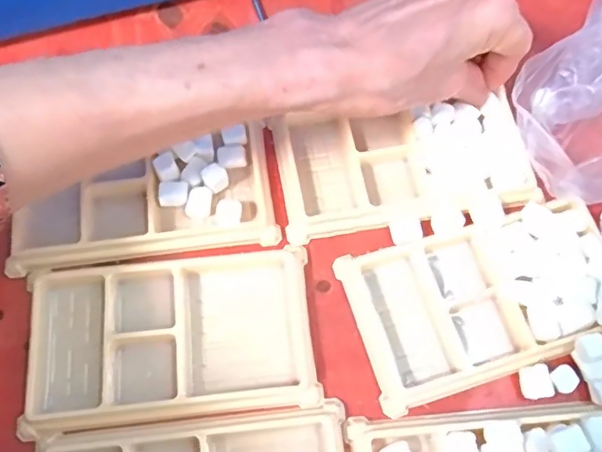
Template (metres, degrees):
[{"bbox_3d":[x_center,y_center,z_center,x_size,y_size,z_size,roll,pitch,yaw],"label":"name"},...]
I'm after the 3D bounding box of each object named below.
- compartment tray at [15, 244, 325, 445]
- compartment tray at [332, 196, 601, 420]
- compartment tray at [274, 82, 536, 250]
[{"bbox_3d":[-0.061,0.054,0.278,0.134,0.012,0.079,-7,69,-3],"label":"compartment tray"},{"bbox_3d":[0.092,0.034,0.285,0.129,0.010,0.074,-16,69,-6],"label":"compartment tray"},{"bbox_3d":[0.055,-0.033,0.319,0.132,0.014,0.069,-8,69,-3],"label":"compartment tray"}]

